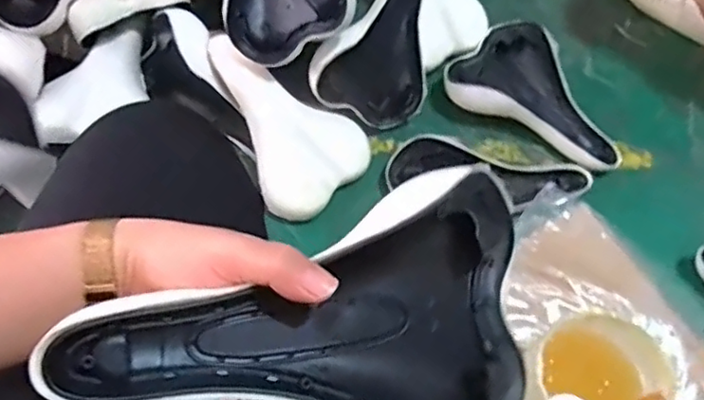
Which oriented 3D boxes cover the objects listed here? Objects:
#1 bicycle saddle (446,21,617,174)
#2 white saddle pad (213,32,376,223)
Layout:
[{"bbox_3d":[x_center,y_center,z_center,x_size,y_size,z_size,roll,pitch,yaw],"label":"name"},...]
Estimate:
[{"bbox_3d":[0.267,-0.138,0.895,0.167,0.054,0.262,-40,70,-17],"label":"bicycle saddle"},{"bbox_3d":[-0.092,-0.117,0.873,0.166,0.060,0.272,-31,108,-6],"label":"white saddle pad"}]

